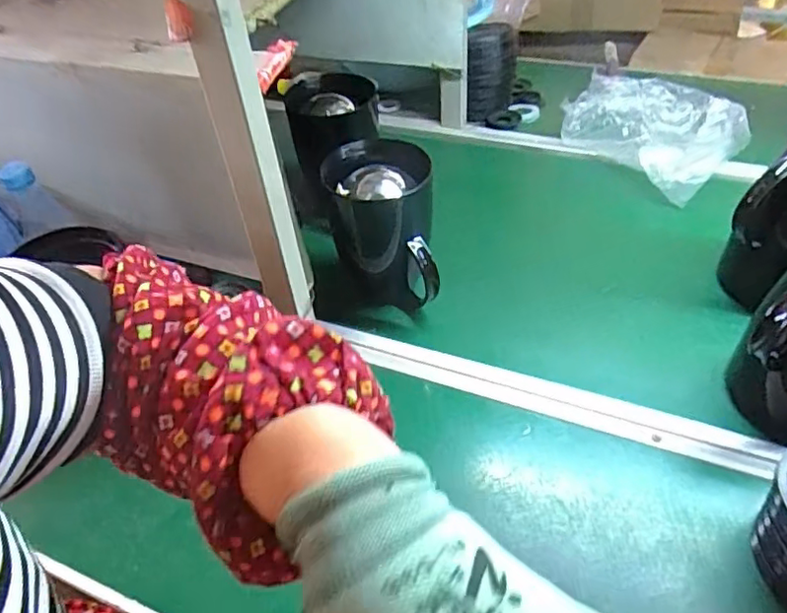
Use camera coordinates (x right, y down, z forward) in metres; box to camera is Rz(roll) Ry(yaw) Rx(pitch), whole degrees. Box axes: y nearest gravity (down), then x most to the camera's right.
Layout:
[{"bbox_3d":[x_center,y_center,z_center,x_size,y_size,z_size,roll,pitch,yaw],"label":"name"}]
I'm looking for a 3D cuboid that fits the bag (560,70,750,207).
[{"bbox_3d":[0.425,-0.291,0.968,0.203,0.067,0.279,-28,47,-22],"label":"bag"}]

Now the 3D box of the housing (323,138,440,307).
[{"bbox_3d":[-0.012,-0.088,0.735,0.123,0.185,0.122,-4,43,2],"label":"housing"}]

